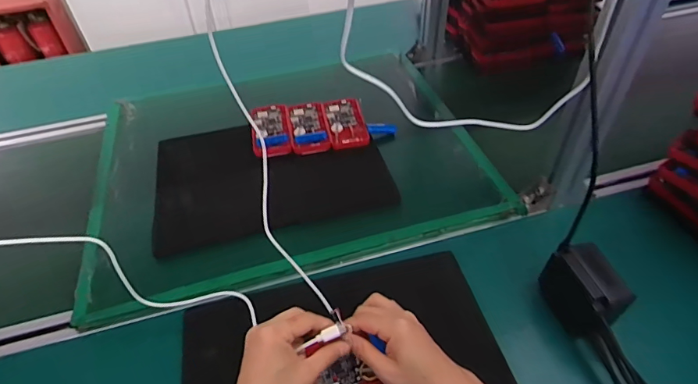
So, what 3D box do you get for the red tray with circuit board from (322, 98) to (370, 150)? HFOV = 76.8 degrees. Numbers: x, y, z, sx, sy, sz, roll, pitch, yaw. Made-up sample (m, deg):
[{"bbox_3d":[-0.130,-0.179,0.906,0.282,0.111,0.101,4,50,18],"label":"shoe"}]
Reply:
[{"bbox_3d":[-0.005,-0.119,0.757,0.065,0.017,0.119,-9,46,-5],"label":"red tray with circuit board"}]

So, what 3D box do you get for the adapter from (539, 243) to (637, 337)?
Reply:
[{"bbox_3d":[0.267,0.110,0.496,0.055,0.068,0.090,-19,48,-15],"label":"adapter"}]

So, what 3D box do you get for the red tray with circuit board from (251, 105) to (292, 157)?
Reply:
[{"bbox_3d":[-0.133,-0.107,0.753,0.062,0.019,0.120,-10,46,-6],"label":"red tray with circuit board"}]

